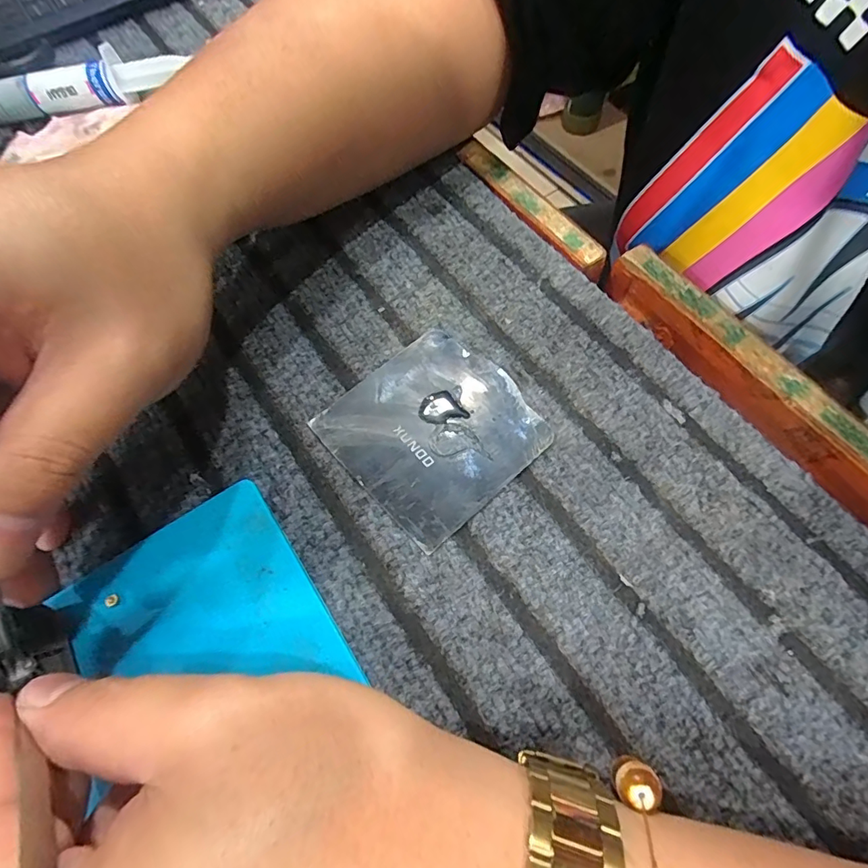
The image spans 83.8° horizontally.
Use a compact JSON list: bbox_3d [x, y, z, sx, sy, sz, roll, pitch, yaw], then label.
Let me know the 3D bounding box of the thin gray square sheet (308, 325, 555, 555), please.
[{"bbox_3d":[0.000,-0.003,0.208,0.077,0.004,0.077,-39,71,-14],"label":"thin gray square sheet"}]

